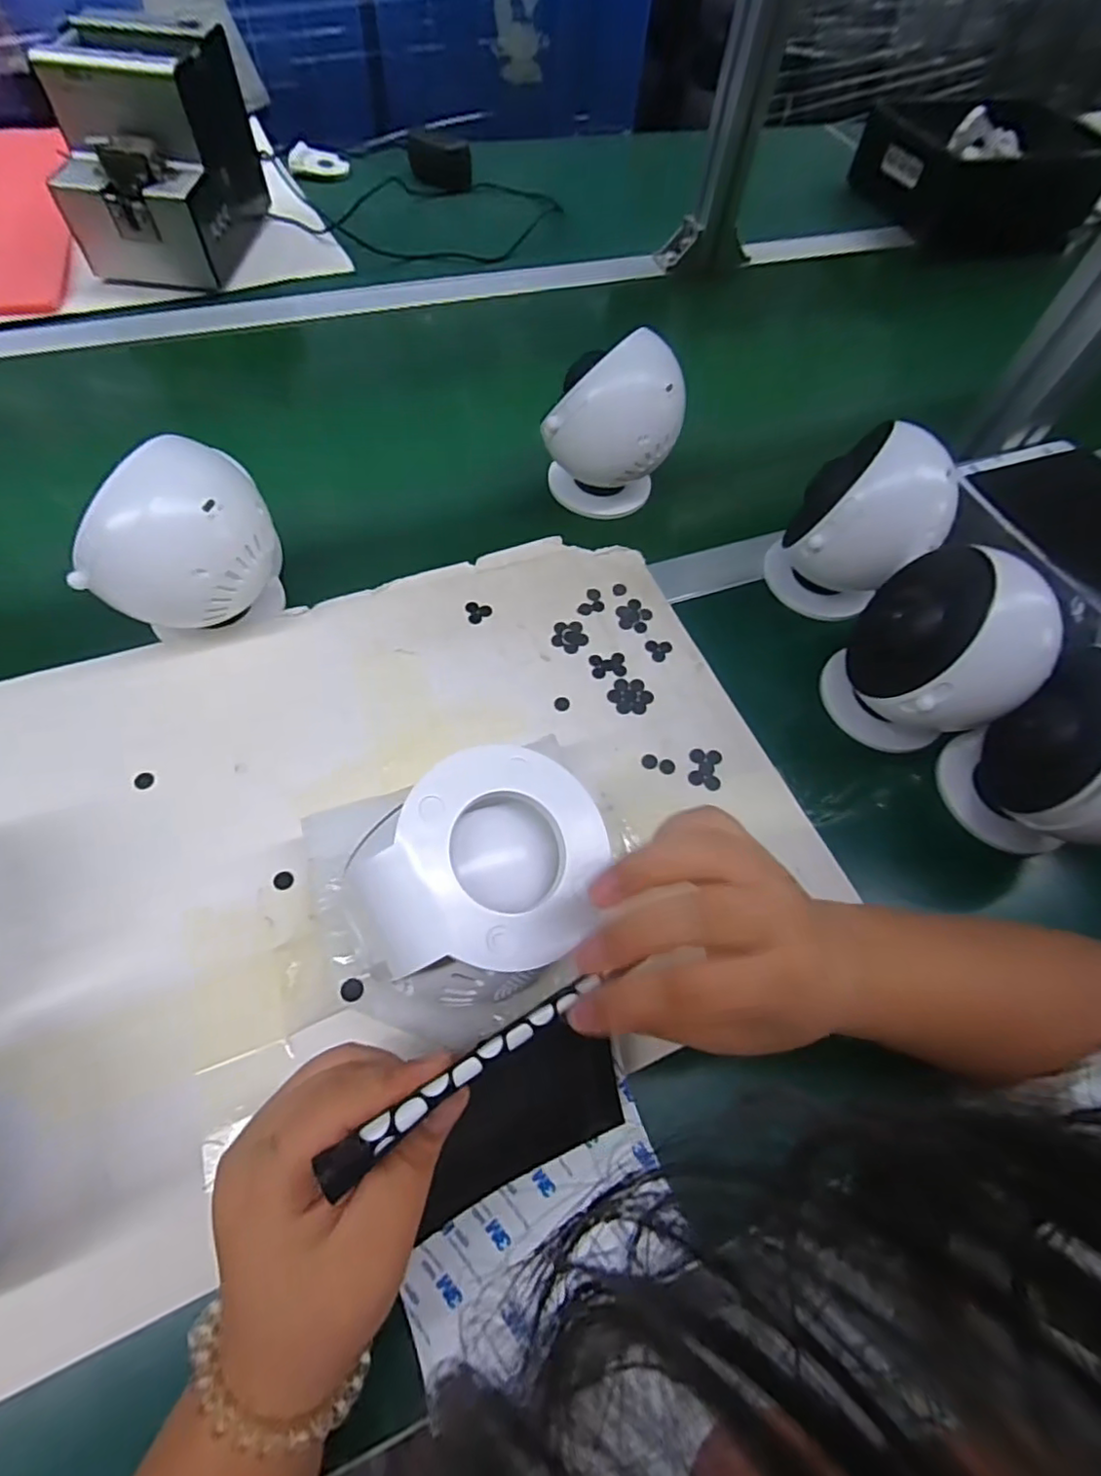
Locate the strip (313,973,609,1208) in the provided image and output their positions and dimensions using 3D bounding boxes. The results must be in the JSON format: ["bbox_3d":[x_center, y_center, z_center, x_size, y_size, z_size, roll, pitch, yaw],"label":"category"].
[{"bbox_3d":[-0.025,0.103,0.191,0.093,0.004,0.008,-27,65,-28],"label":"strip"}]

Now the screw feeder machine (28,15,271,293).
[{"bbox_3d":[-0.378,-0.559,0.588,0.135,0.141,0.178,2,61,-4],"label":"screw feeder machine"}]

